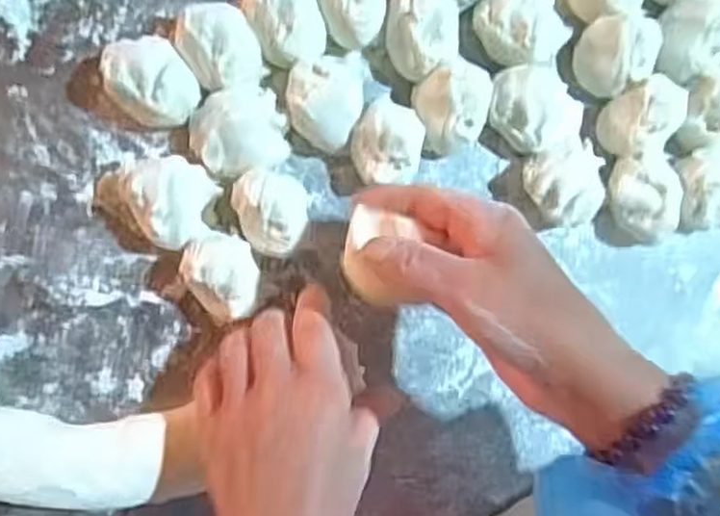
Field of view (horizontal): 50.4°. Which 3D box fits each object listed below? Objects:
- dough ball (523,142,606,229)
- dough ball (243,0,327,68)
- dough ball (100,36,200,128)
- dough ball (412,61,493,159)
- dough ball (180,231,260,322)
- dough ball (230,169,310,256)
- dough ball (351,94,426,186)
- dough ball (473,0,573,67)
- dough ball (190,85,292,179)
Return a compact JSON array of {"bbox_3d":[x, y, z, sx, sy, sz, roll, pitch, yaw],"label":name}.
[{"bbox_3d":[0.126,-0.043,0.466,0.050,0.033,0.049,0,91,-9],"label":"dough ball"},{"bbox_3d":[-0.042,-0.135,0.438,0.040,0.039,0.047,-31,95,-7],"label":"dough ball"},{"bbox_3d":[-0.115,-0.097,0.426,0.049,0.040,0.042,44,84,-7],"label":"dough ball"},{"bbox_3d":[0.058,-0.090,0.454,0.047,0.039,0.047,0,91,-9],"label":"dough ball"},{"bbox_3d":[-0.076,0.008,0.433,0.038,0.040,0.048,-37,96,-7],"label":"dough ball"},{"bbox_3d":[-0.053,-0.025,0.435,0.045,0.038,0.048,3,90,-9],"label":"dough ball"},{"bbox_3d":[0.017,-0.068,0.447,0.043,0.039,0.054,19,88,-9],"label":"dough ball"},{"bbox_3d":[0.099,-0.139,0.461,0.053,0.026,0.050,0,91,-9],"label":"dough ball"},{"bbox_3d":[-0.069,-0.072,0.436,0.053,0.033,0.045,-22,94,-8],"label":"dough ball"}]

